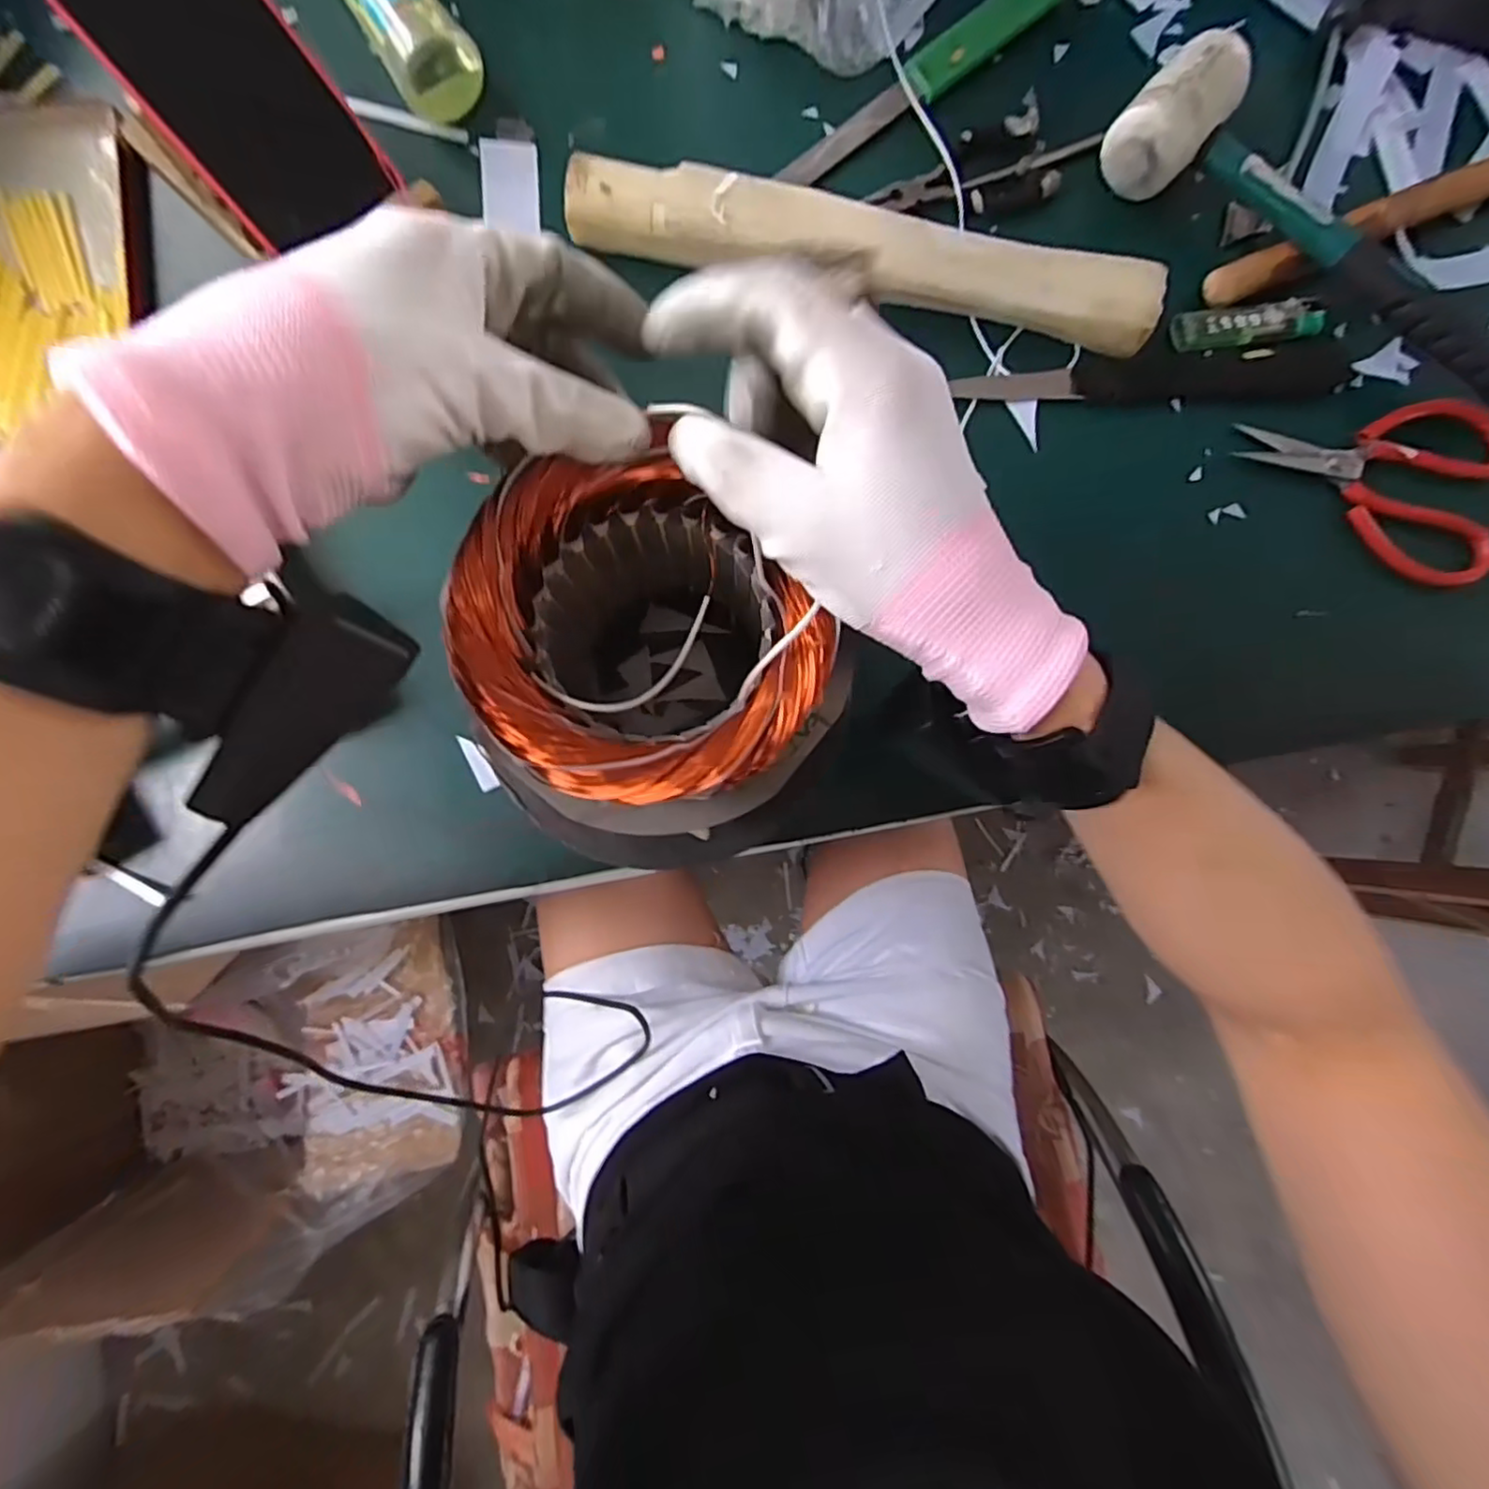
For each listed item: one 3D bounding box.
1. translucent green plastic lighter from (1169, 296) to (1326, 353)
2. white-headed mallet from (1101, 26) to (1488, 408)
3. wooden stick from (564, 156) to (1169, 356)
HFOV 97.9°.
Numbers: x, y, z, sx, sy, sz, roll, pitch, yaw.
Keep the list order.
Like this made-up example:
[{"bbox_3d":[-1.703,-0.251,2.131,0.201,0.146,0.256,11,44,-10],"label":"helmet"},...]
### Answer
[{"bbox_3d":[0.302,-0.254,0.390,0.085,0.012,0.023,-6,84,-3],"label":"translucent green plastic lighter"},{"bbox_3d":[0.345,-0.286,0.376,0.295,0.044,0.070,41,84,2],"label":"white-headed mallet"},{"bbox_3d":[0.066,-0.279,0.371,0.333,0.035,0.046,10,84,-1],"label":"wooden stick"}]

